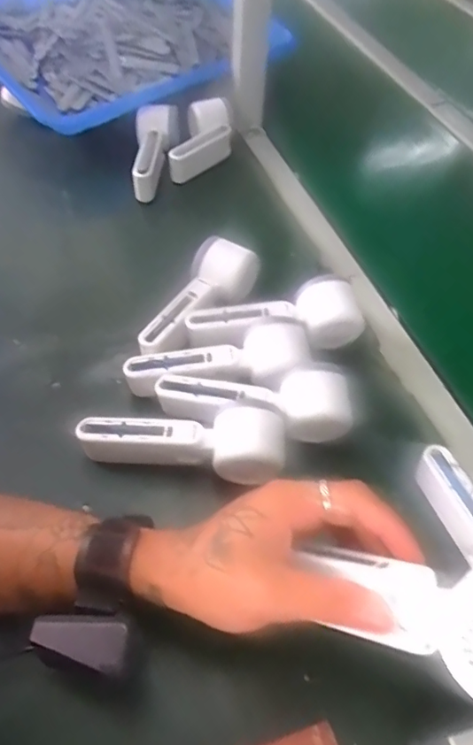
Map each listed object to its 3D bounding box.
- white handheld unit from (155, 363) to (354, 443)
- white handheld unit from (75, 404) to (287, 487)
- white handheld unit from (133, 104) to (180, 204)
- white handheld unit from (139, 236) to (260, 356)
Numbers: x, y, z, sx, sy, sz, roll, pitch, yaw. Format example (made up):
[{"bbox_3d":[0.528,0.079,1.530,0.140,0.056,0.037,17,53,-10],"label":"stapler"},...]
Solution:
[{"bbox_3d":[0.015,0.021,0.438,0.163,0.044,0.056,3,53,-1],"label":"white handheld unit"},{"bbox_3d":[-0.044,0.055,0.429,0.167,0.056,0.057,10,53,4],"label":"white handheld unit"},{"bbox_3d":[-0.113,-0.293,0.674,0.049,0.055,0.151,8,71,2],"label":"white handheld unit"},{"bbox_3d":[-0.043,-0.076,0.510,0.055,0.047,0.158,31,57,19],"label":"white handheld unit"}]

